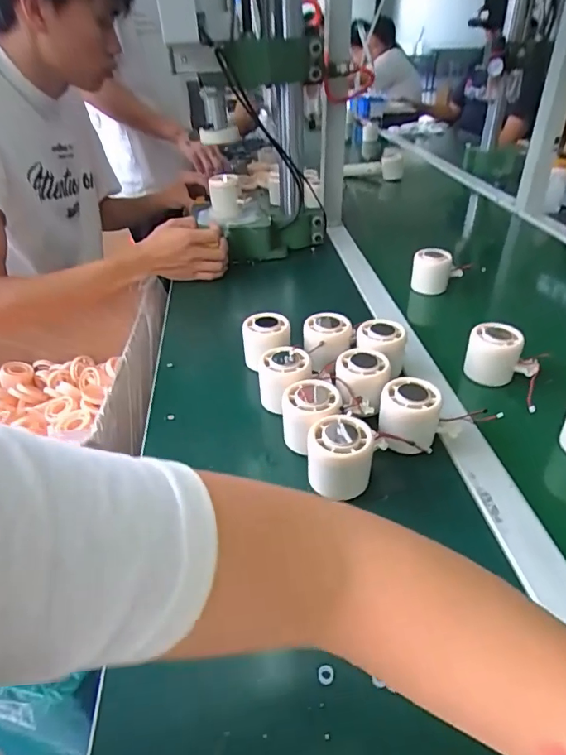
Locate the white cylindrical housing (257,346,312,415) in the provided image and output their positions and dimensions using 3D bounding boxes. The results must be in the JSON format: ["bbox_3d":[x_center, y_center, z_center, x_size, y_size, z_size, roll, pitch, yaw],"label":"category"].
[{"bbox_3d":[0.002,0.003,0.510,0.054,0.048,0.061,-2,35,0],"label":"white cylindrical housing"}]

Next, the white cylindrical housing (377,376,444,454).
[{"bbox_3d":[0.120,0.037,0.459,0.054,0.052,0.051,-1,35,1],"label":"white cylindrical housing"}]

